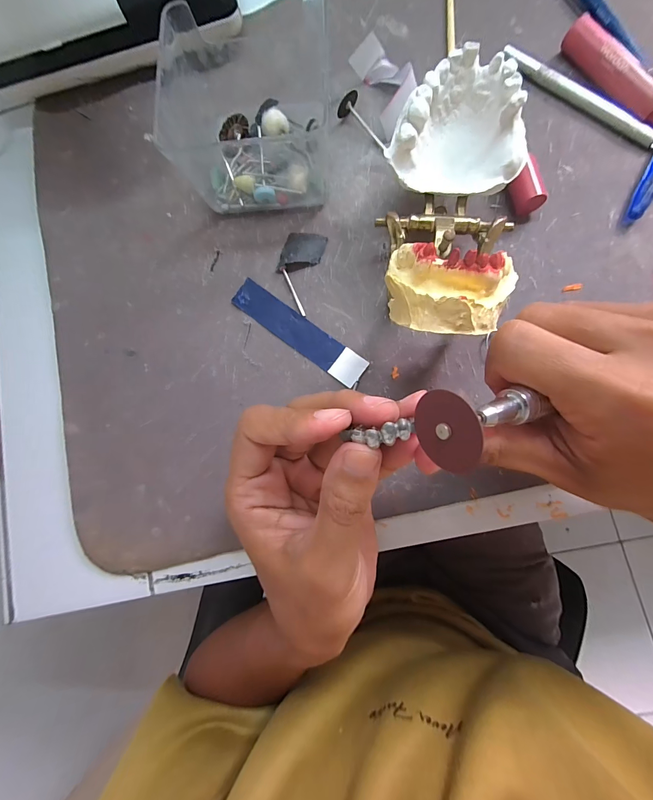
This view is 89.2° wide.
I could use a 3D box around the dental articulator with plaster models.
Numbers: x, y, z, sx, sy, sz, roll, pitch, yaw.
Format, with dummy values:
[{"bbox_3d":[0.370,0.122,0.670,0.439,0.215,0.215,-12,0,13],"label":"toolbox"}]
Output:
[{"bbox_3d":[0.063,-0.097,0.167,0.069,0.054,0.144,8,71,8],"label":"dental articulator with plaster models"}]

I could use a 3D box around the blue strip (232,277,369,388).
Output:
[{"bbox_3d":[-0.019,-0.046,0.220,0.101,0.004,0.021,36,89,10],"label":"blue strip"}]

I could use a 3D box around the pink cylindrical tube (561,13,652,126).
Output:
[{"bbox_3d":[0.186,-0.206,0.211,0.016,0.016,0.088,-33,81,2],"label":"pink cylindrical tube"}]

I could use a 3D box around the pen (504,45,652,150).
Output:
[{"bbox_3d":[0.163,-0.198,0.216,0.113,0.009,0.007,41,89,10],"label":"pen"}]

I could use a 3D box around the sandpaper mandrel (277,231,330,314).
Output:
[{"bbox_3d":[-0.020,-0.089,0.225,0.027,0.006,0.056,17,85,9],"label":"sandpaper mandrel"}]

